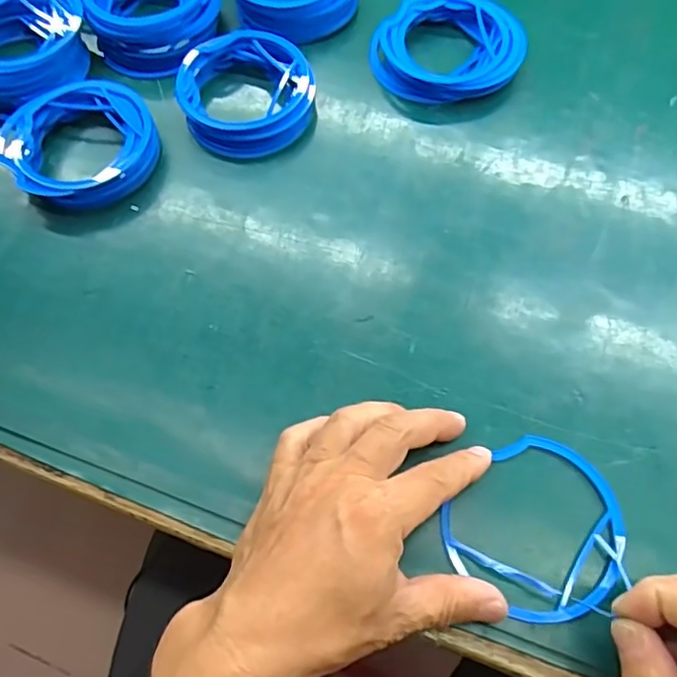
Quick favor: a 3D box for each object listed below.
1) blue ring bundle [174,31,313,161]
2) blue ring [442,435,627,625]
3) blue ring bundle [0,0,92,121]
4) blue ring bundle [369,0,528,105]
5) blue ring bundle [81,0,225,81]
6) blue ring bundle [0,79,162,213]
[{"bbox_3d":[-0.066,-0.178,0.441,0.095,0.026,0.095,-1,65,2],"label":"blue ring bundle"},{"bbox_3d":[0.107,0.099,0.316,0.083,0.014,0.090,0,62,1],"label":"blue ring"},{"bbox_3d":[-0.244,-0.221,0.459,0.115,0.036,0.093,-33,68,-12],"label":"blue ring bundle"},{"bbox_3d":[0.079,-0.222,0.459,0.108,0.022,0.091,-13,65,-3],"label":"blue ring bundle"},{"bbox_3d":[-0.147,-0.257,0.473,0.095,0.041,0.104,37,72,17],"label":"blue ring bundle"},{"bbox_3d":[-0.181,-0.136,0.426,0.096,0.032,0.099,26,69,14],"label":"blue ring bundle"}]

